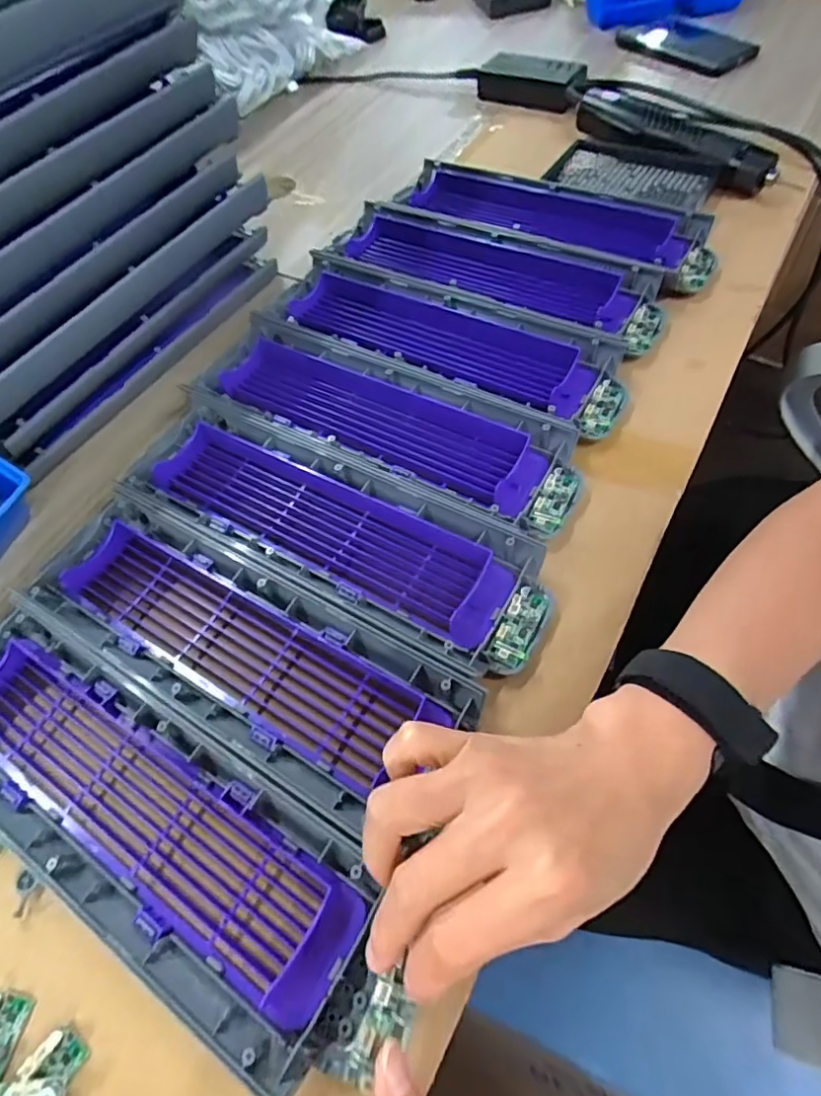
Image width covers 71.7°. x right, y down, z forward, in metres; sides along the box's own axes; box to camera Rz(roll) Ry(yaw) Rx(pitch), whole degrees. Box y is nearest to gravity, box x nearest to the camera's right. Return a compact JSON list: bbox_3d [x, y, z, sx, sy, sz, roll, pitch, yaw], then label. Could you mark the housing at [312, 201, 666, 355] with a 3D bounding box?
[{"bbox_3d":[0.056,-0.223,0.461,0.297,0.033,0.096,28,68,21],"label":"housing"}]

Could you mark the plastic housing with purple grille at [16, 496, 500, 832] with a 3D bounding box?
[{"bbox_3d":[-0.102,0.049,0.314,0.263,0.026,0.086,24,65,20],"label":"plastic housing with purple grille"}]

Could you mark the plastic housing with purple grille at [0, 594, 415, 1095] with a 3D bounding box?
[{"bbox_3d":[-0.131,0.122,0.270,0.291,0.028,0.087,26,66,22],"label":"plastic housing with purple grille"}]

